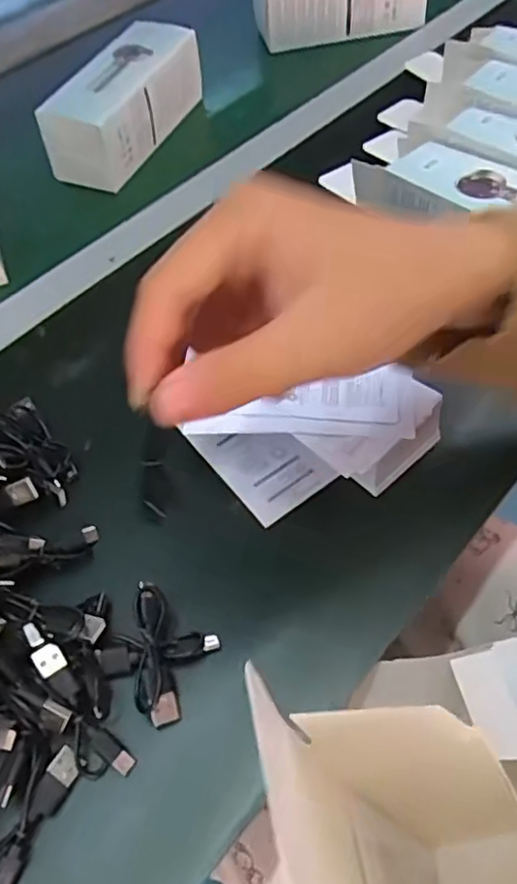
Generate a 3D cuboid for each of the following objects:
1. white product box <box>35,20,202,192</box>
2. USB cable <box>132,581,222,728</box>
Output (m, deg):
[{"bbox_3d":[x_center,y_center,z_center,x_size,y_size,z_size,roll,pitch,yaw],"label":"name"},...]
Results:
[{"bbox_3d":[-0.110,-0.286,0.537,0.059,0.065,0.154,21,58,19],"label":"white product box"},{"bbox_3d":[-0.047,0.099,0.298,0.042,0.024,0.048,23,58,19],"label":"USB cable"}]

